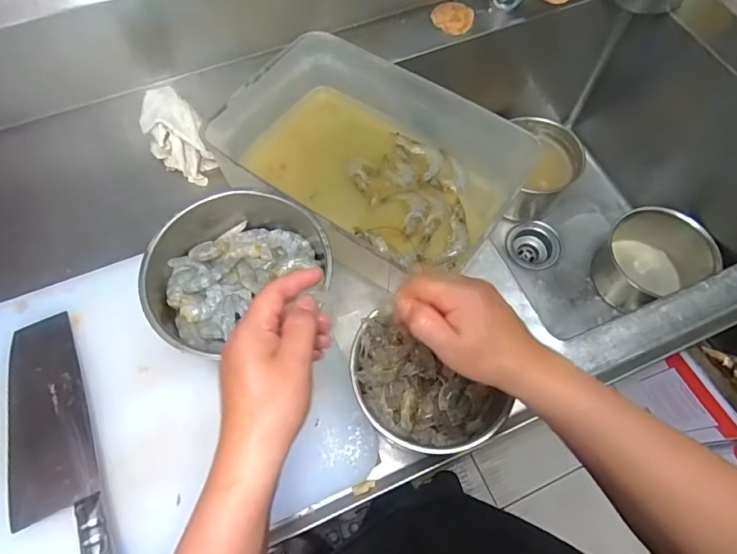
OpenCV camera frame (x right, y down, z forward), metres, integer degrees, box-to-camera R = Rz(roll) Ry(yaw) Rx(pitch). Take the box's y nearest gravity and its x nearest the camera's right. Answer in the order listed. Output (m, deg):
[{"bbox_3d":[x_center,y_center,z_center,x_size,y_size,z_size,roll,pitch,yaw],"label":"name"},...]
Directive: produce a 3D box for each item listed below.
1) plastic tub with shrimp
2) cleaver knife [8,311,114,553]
[{"bbox_3d":[-0.001,-0.167,0.611,0.345,0.095,0.209,30,69,13],"label":"plastic tub with shrimp"},{"bbox_3d":[-0.315,0.182,0.456,0.084,0.026,0.316,-24,67,-11],"label":"cleaver knife"}]

